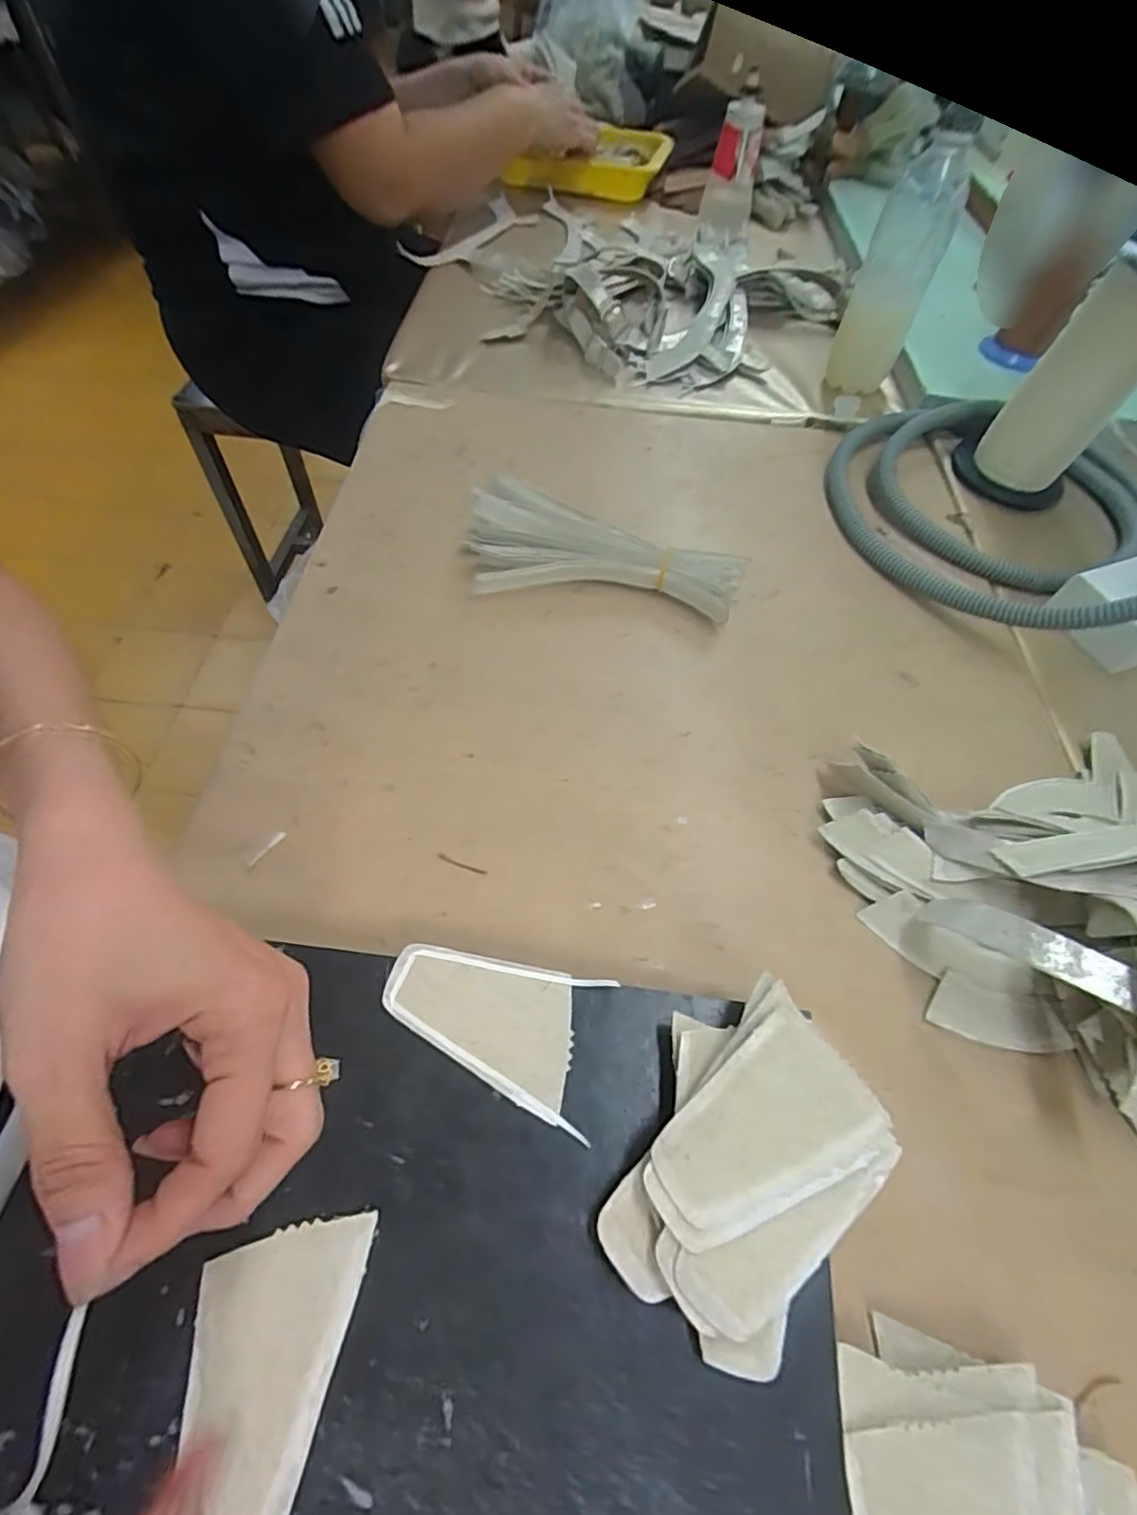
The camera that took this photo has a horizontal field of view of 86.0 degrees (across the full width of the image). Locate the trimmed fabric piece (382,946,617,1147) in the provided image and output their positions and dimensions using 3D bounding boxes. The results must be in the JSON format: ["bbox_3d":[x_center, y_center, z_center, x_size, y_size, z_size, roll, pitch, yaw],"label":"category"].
[{"bbox_3d":[-0.034,0.114,0.268,0.095,0.004,0.058,18,59,8],"label":"trimmed fabric piece"}]

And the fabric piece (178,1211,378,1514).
[{"bbox_3d":[-0.098,0.207,0.201,0.055,0.008,0.083,-3,58,-5],"label":"fabric piece"}]

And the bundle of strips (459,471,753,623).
[{"bbox_3d":[0.021,-0.140,0.442,0.203,0.040,0.081,17,59,8],"label":"bundle of strips"}]

